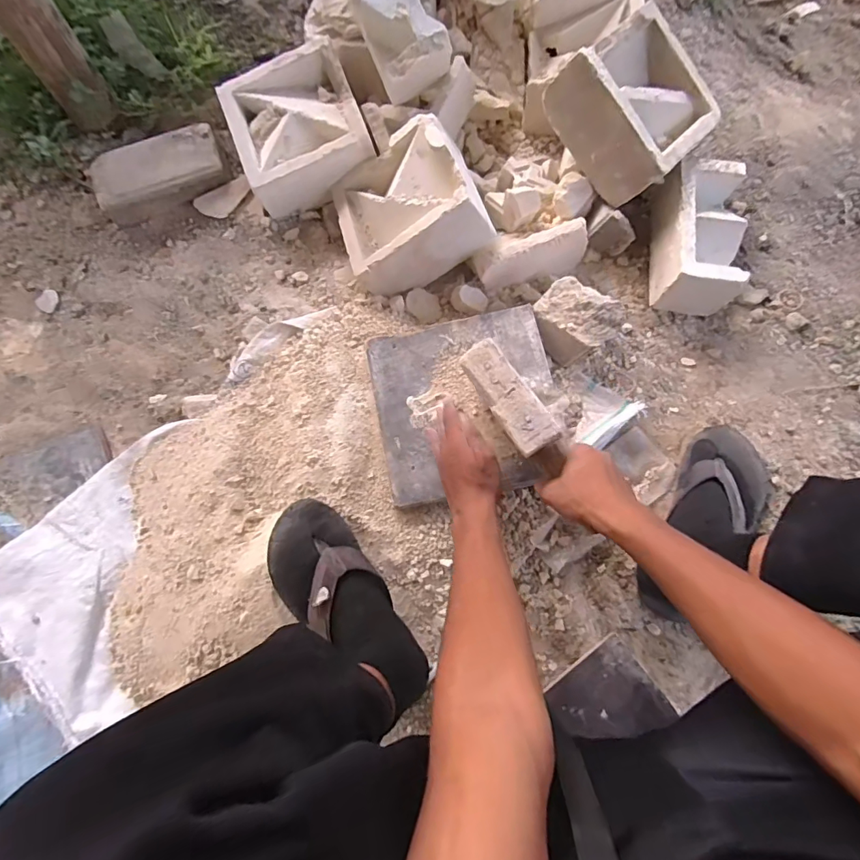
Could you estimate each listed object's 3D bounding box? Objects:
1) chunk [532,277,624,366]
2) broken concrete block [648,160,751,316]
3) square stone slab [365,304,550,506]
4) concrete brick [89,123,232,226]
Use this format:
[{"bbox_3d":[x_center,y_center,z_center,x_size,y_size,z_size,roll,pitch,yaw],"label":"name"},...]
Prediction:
[{"bbox_3d":[0.208,-0.154,0.689,0.117,0.095,0.077,35,78,10],"label":"chunk"},{"bbox_3d":[0.409,-0.294,0.726,0.109,0.093,0.201,6,74,3],"label":"broken concrete block"},{"bbox_3d":[0.050,-0.039,0.652,0.237,0.018,0.245,-12,73,1],"label":"square stone slab"},{"bbox_3d":[-0.459,-0.432,0.821,0.218,0.072,0.105,-22,75,-5],"label":"concrete brick"}]

